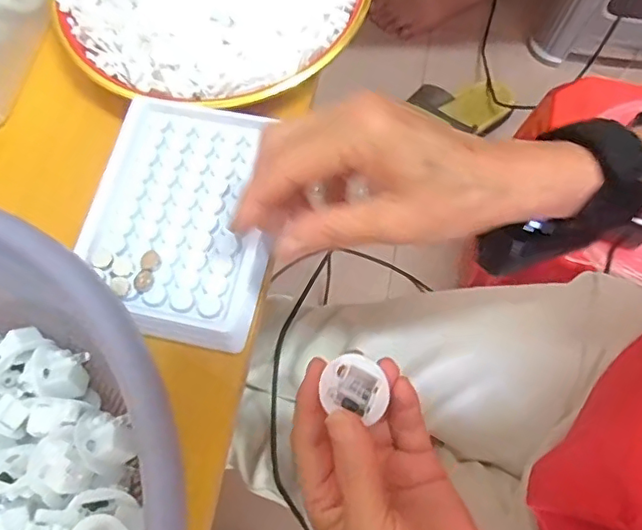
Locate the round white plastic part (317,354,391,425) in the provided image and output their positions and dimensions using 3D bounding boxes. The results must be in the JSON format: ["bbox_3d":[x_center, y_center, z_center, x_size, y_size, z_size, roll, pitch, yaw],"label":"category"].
[{"bbox_3d":[0.016,0.057,0.261,0.027,0.014,0.027,16,63,-6],"label":"round white plastic part"}]

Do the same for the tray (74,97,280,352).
[{"bbox_3d":[-0.077,-0.029,0.318,0.102,0.013,0.139,10,71,5],"label":"tray"}]

